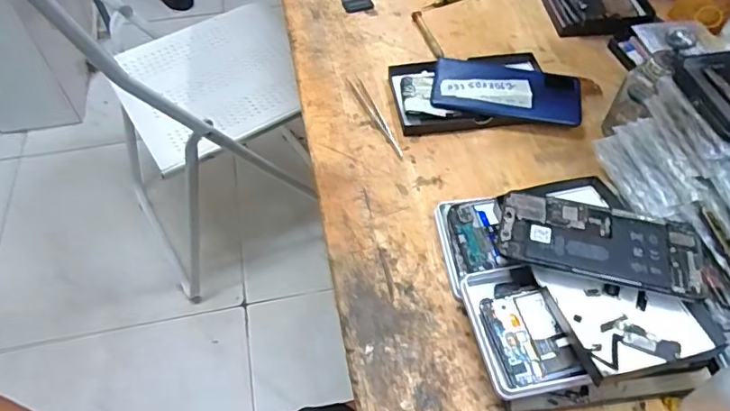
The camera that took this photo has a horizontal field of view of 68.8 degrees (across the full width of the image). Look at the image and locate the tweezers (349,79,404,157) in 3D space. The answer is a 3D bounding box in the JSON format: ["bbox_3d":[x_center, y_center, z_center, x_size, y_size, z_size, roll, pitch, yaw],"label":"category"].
[{"bbox_3d":[0.013,-0.102,0.602,0.015,0.005,0.128,-20,56,-14],"label":"tweezers"}]

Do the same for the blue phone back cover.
[{"bbox_3d":[0.158,-0.128,0.597,0.162,0.011,0.069,8,67,5],"label":"blue phone back cover"}]

